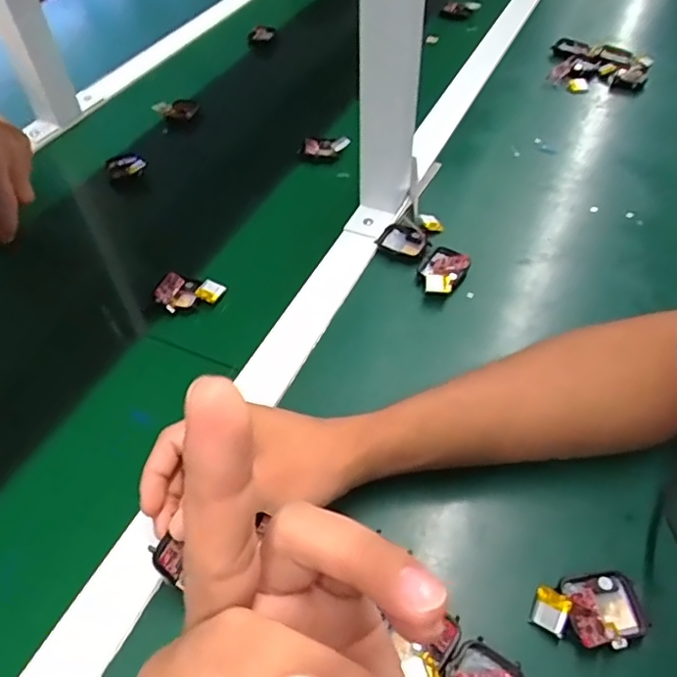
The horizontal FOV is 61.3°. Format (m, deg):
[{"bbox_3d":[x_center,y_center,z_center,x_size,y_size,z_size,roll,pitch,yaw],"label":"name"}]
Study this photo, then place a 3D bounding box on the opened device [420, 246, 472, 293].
[{"bbox_3d":[0.092,-0.058,0.509,0.037,0.014,0.055,23,54,19],"label":"opened device"}]

